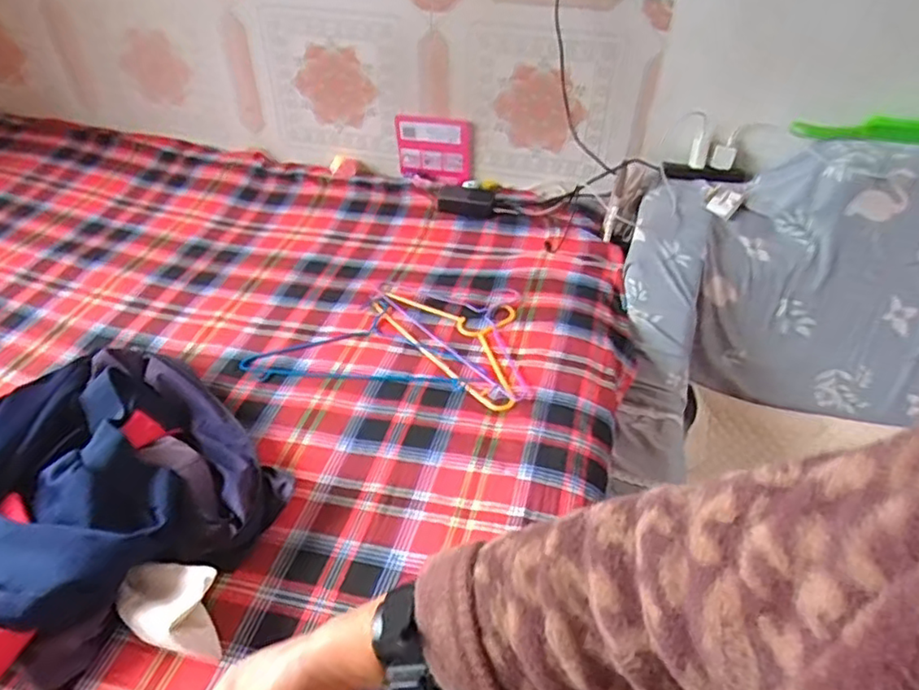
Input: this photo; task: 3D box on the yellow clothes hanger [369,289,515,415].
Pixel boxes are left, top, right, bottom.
[{"bbox_3d":[0.017,-0.027,1.165,0.198,0.013,0.377,-26,50,-27],"label":"yellow clothes hanger"}]

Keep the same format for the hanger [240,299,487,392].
[{"bbox_3d":[-0.163,-0.007,1.151,0.420,0.022,0.216,5,43,3],"label":"hanger"}]

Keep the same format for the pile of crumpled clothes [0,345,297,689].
[{"bbox_3d":[-0.531,0.197,0.832,0.478,0.127,0.443,-32,52,-31],"label":"pile of crumpled clothes"}]

